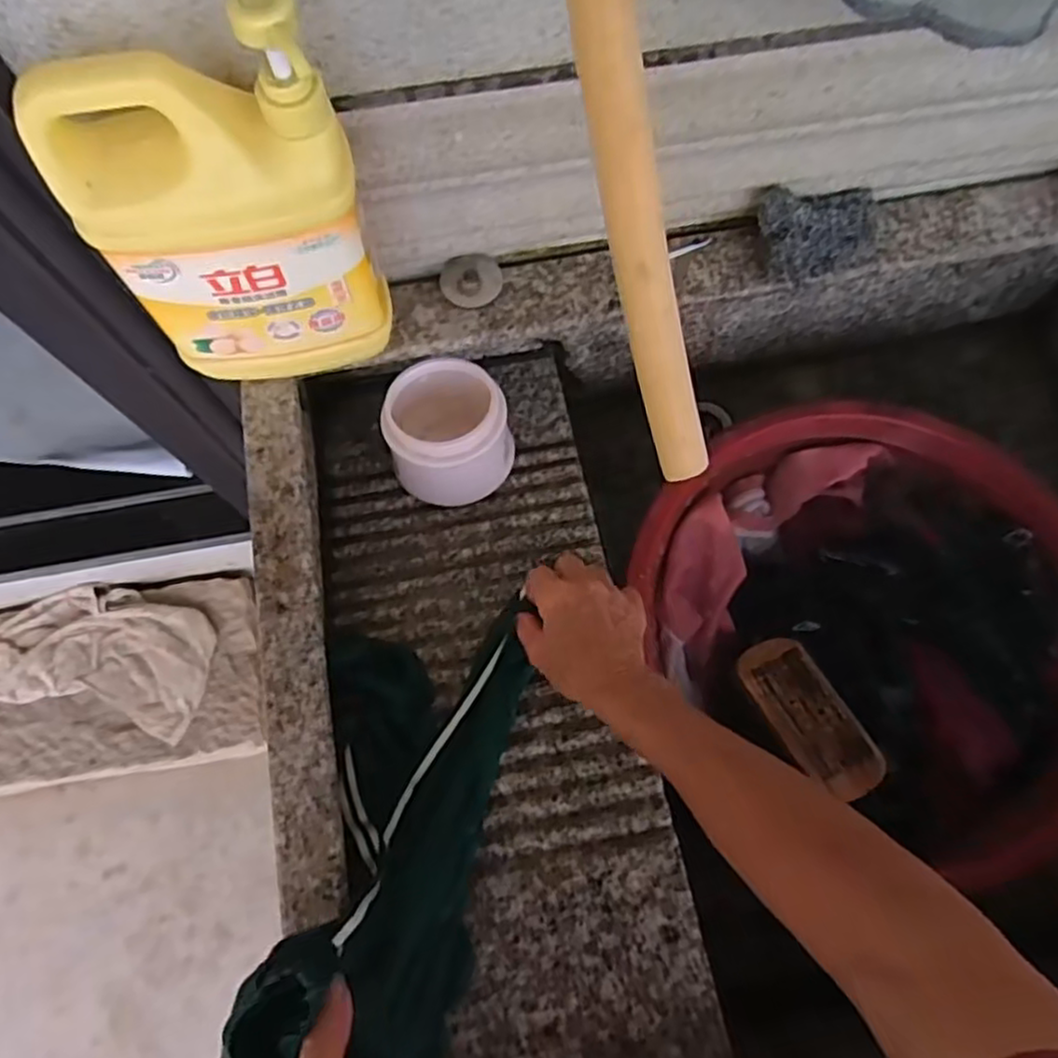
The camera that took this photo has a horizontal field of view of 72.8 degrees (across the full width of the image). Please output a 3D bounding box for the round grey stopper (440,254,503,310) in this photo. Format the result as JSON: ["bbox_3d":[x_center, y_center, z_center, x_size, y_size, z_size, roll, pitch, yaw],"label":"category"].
[{"bbox_3d":[-0.044,-0.189,0.545,0.045,0.008,0.043,0,72,0],"label":"round grey stopper"}]

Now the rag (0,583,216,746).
[{"bbox_3d":[-0.659,0.187,1.095,0.345,0.031,0.190,12,73,4],"label":"rag"}]

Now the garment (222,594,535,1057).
[{"bbox_3d":[-0.076,0.190,0.448,0.127,0.103,0.273,2,40,1],"label":"garment"}]

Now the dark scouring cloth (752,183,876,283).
[{"bbox_3d":[0.220,-0.227,0.541,0.095,0.015,0.067,-18,108,-14],"label":"dark scouring cloth"}]

